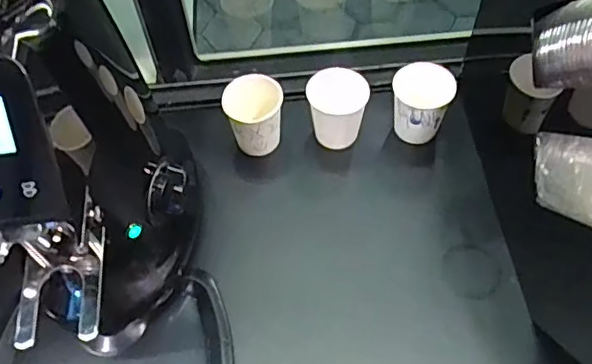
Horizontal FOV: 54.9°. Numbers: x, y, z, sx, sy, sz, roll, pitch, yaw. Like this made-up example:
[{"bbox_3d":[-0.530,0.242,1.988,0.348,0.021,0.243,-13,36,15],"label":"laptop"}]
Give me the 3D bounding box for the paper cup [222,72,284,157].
[{"bbox_3d":[-0.048,-0.072,0.675,0.068,0.093,0.065,-2,58,3],"label":"paper cup"}]

